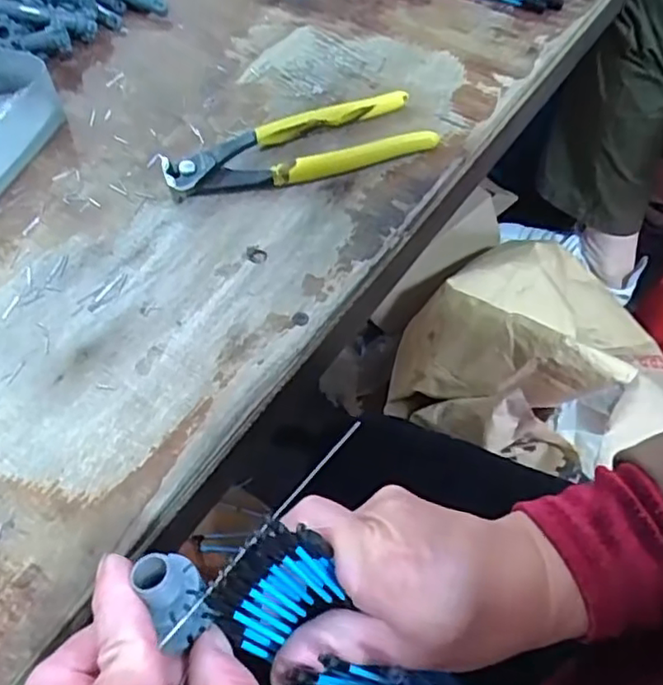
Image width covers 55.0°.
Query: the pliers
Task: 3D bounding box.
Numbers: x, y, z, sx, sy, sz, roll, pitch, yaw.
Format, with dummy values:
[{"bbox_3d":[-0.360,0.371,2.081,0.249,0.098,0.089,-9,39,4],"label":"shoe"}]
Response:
[{"bbox_3d":[-0.020,-0.118,0.386,0.159,0.013,0.048,-17,59,-10],"label":"pliers"}]

